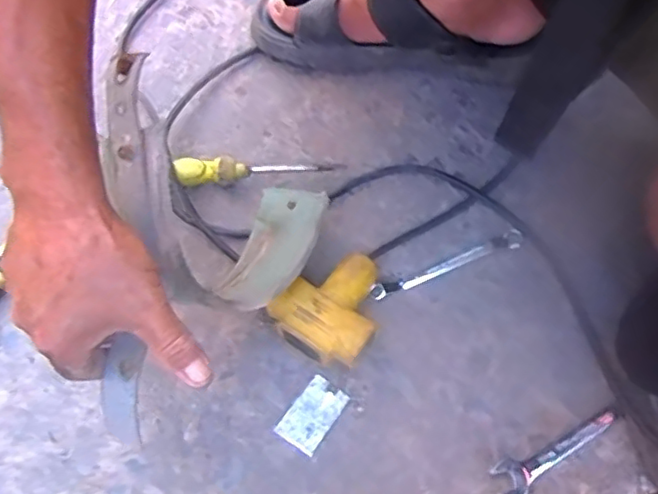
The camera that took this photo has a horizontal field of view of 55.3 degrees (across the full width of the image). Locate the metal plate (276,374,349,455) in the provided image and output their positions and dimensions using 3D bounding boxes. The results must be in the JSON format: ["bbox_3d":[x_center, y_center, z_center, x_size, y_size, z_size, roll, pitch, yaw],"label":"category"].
[{"bbox_3d":[-0.013,0.130,0.489,0.035,0.005,0.054,35,75,15],"label":"metal plate"}]

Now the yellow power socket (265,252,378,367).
[{"bbox_3d":[0.006,0.045,0.498,0.079,0.041,0.089,36,75,15],"label":"yellow power socket"}]

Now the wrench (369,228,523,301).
[{"bbox_3d":[0.097,0.015,0.519,0.133,0.008,0.015,-21,69,-5],"label":"wrench"}]

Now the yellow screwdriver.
[{"bbox_3d":[-0.064,-0.069,0.556,0.141,0.021,0.022,-2,68,-11],"label":"yellow screwdriver"}]

